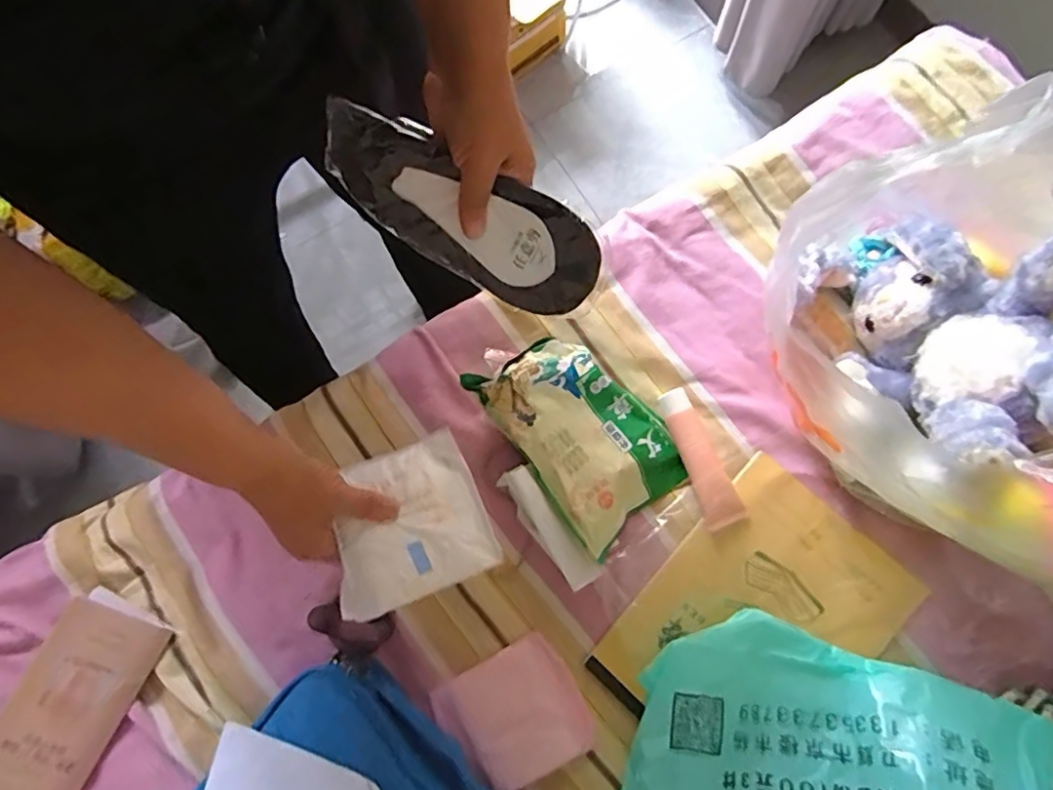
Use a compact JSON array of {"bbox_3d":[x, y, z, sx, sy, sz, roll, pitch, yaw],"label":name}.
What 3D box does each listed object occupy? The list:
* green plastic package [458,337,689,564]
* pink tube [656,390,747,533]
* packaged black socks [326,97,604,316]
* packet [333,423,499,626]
[{"bbox_3d":[0.054,0.031,0.548,0.132,0.025,0.184,-34,86,-23],"label":"green plastic package"},{"bbox_3d":[0.160,0.059,0.560,0.037,0.020,0.132,-23,77,-4],"label":"pink tube"},{"bbox_3d":[-0.049,-0.131,0.438,0.216,0.010,0.081,27,116,-5],"label":"packaged black socks"},{"bbox_3d":[-0.098,0.099,0.483,0.124,0.014,0.130,-16,55,-23],"label":"packet"}]

